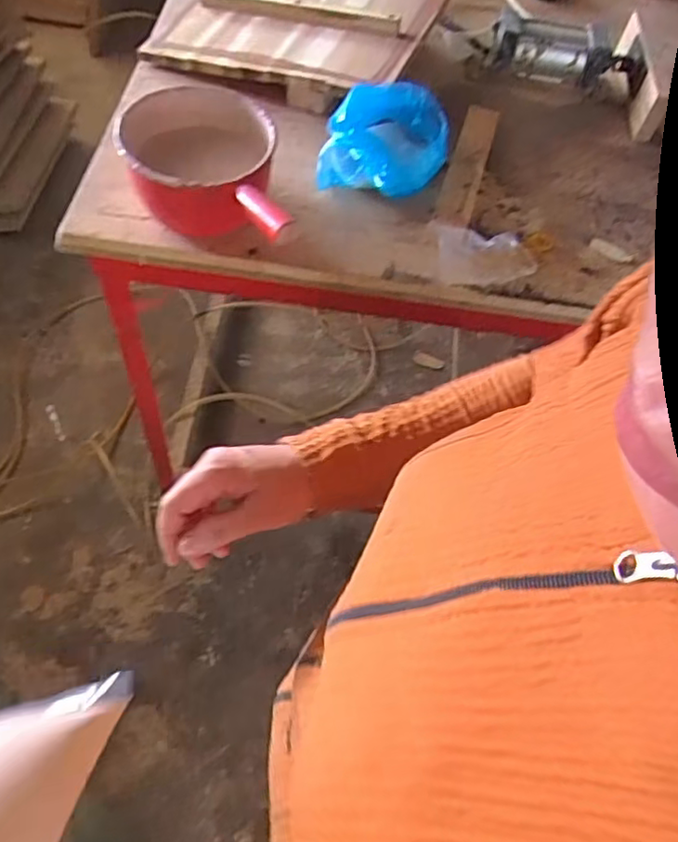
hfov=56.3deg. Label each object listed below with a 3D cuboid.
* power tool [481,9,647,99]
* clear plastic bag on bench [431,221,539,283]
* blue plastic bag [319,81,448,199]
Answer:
[{"bbox_3d":[0.378,-0.604,1.046,0.262,0.085,0.105,14,59,4],"label":"power tool"},{"bbox_3d":[0.191,-0.221,0.823,0.138,0.036,0.081,-1,60,-7],"label":"clear plastic bag on bench"},{"bbox_3d":[0.065,-0.394,0.896,0.180,0.079,0.160,9,59,-1],"label":"blue plastic bag"}]

